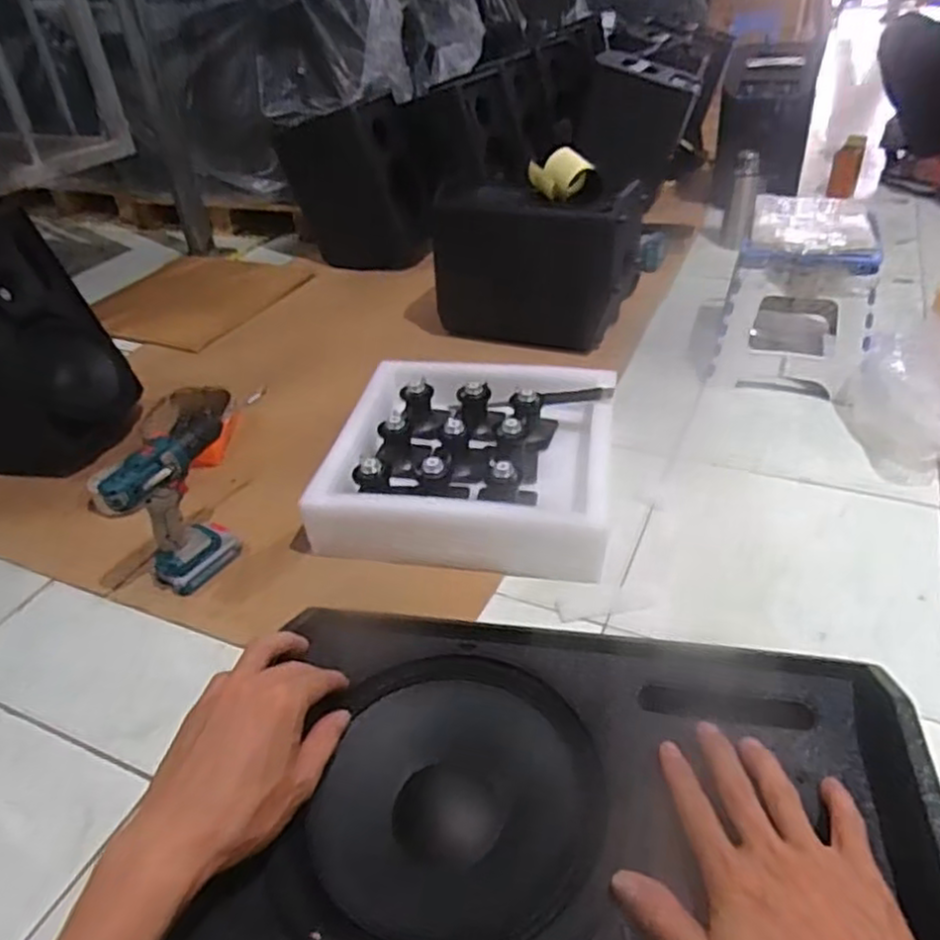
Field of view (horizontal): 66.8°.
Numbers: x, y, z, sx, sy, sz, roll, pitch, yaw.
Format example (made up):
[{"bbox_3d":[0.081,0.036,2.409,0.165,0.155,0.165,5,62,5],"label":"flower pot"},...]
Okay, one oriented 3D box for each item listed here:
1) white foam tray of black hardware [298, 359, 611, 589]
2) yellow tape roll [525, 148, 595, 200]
[{"bbox_3d":[0.007,-0.024,1.133,0.412,0.105,0.429,4,40,11],"label":"white foam tray of black hardware"},{"bbox_3d":[0.182,-0.591,1.420,0.119,0.071,0.119,-5,39,0],"label":"yellow tape roll"}]

